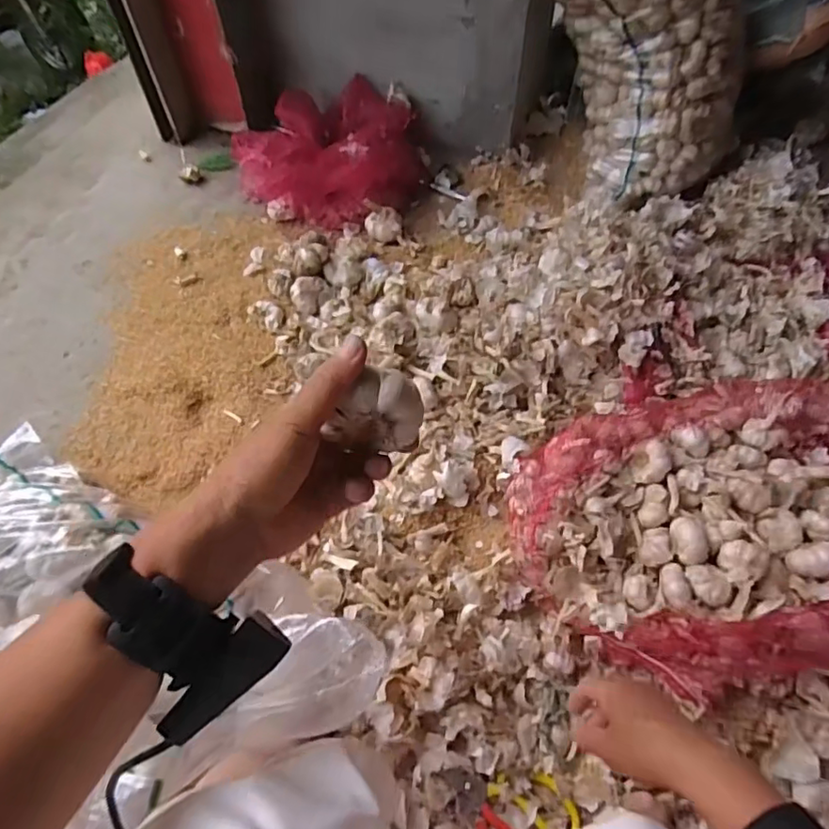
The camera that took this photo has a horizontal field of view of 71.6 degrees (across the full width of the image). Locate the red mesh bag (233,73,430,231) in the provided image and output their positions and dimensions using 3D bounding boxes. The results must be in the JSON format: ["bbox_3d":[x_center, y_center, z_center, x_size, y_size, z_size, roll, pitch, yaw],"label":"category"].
[{"bbox_3d":[-0.175,-0.571,1.256,0.372,0.156,0.361,25,61,16],"label":"red mesh bag"}]

